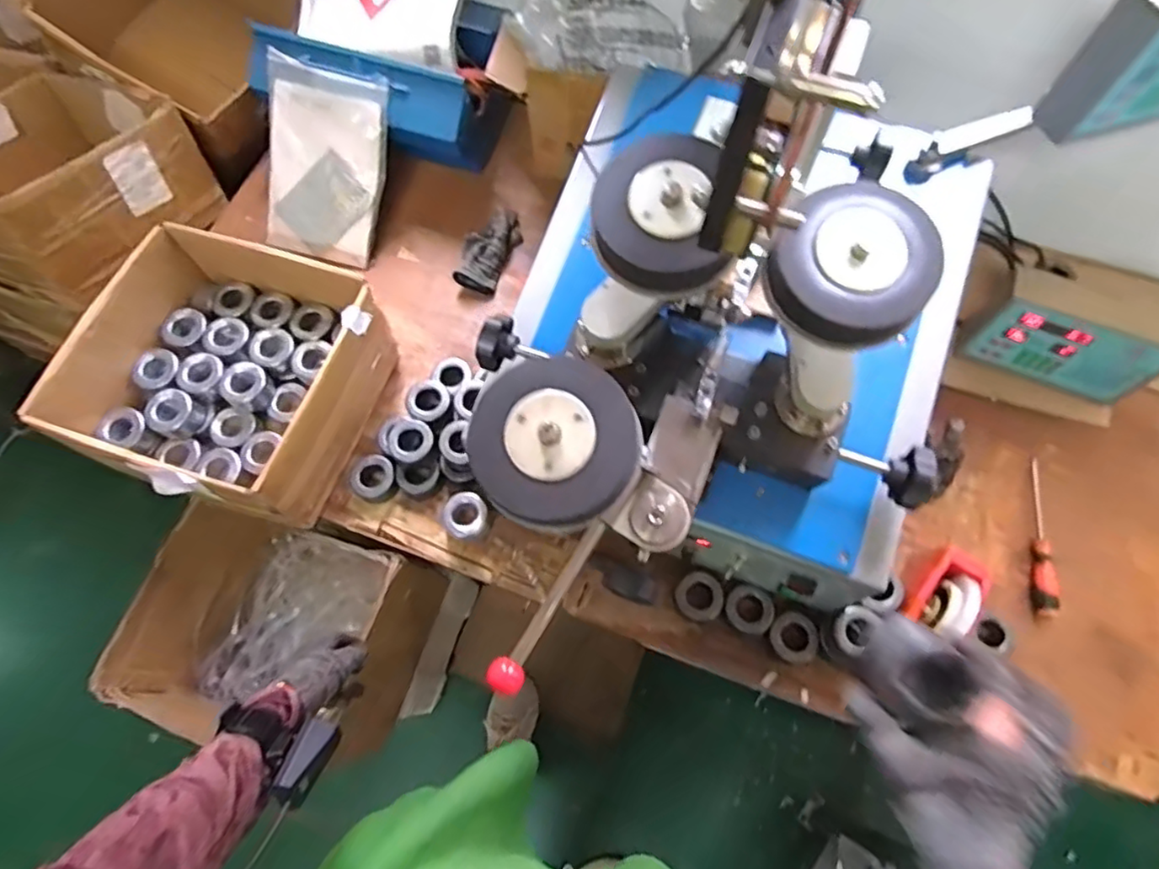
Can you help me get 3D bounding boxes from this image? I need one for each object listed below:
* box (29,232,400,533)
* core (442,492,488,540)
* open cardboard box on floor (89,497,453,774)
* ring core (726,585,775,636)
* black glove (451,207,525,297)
[{"bbox_3d":[-0.468,-0.084,0.848,0.332,0.145,0.340,19,70,8],"label":"box"},{"bbox_3d":[-0.156,0.112,0.848,0.055,0.044,0.058,0,68,1],"label":"core"},{"bbox_3d":[-0.425,0.304,0.950,0.327,0.297,0.311,17,70,7],"label":"open cardboard box on floor"},{"bbox_3d":[0.219,0.224,0.797,0.060,0.022,0.055,0,68,1],"label":"ring core"},{"bbox_3d":[-0.147,-0.308,1.033,0.074,0.048,0.154,19,70,8],"label":"black glove"}]

